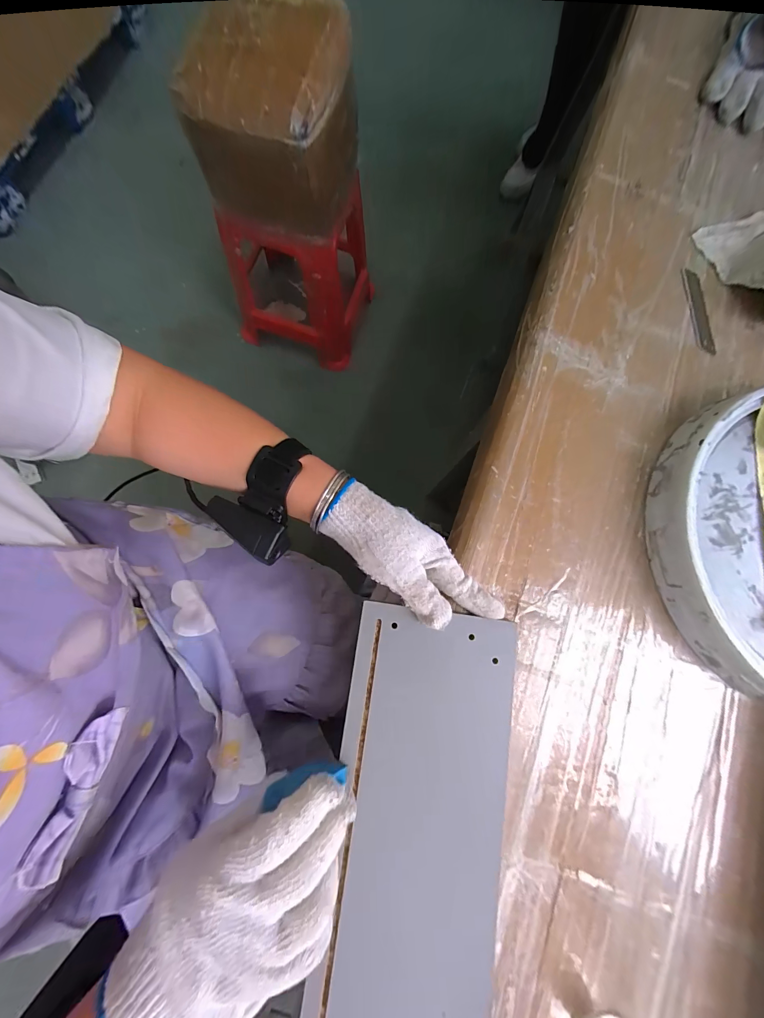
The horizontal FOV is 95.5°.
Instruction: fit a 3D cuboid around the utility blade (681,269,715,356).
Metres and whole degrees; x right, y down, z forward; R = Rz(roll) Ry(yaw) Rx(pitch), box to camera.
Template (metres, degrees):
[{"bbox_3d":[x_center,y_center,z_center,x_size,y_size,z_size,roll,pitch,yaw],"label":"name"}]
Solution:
[{"bbox_3d":[0.331,-0.206,0.362,0.022,0.004,0.095,-3,80,-6],"label":"utility blade"}]

